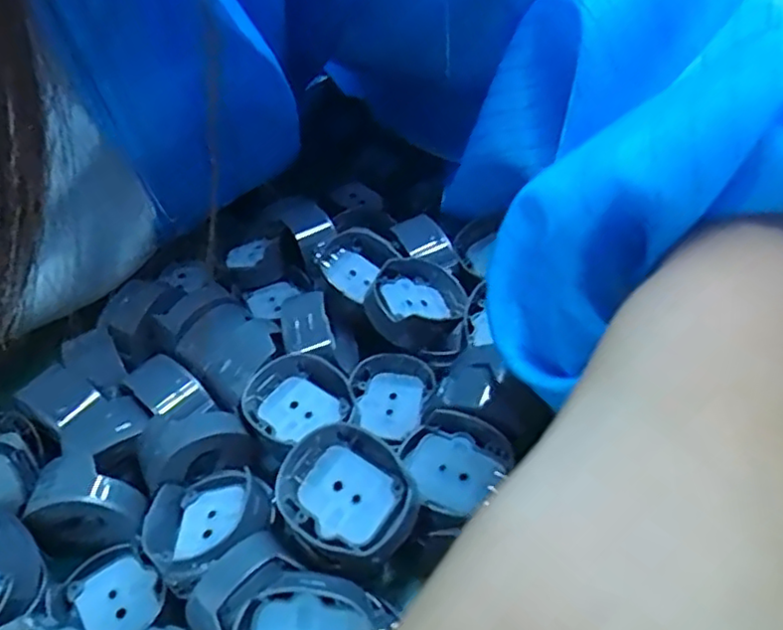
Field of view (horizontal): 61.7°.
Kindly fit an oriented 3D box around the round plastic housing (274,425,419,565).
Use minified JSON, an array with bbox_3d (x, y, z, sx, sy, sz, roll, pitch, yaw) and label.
[{"bbox_3d":[-0.009,0.040,0.141,0.024,0.016,0.030,-31,53,-24],"label":"round plastic housing"}]

